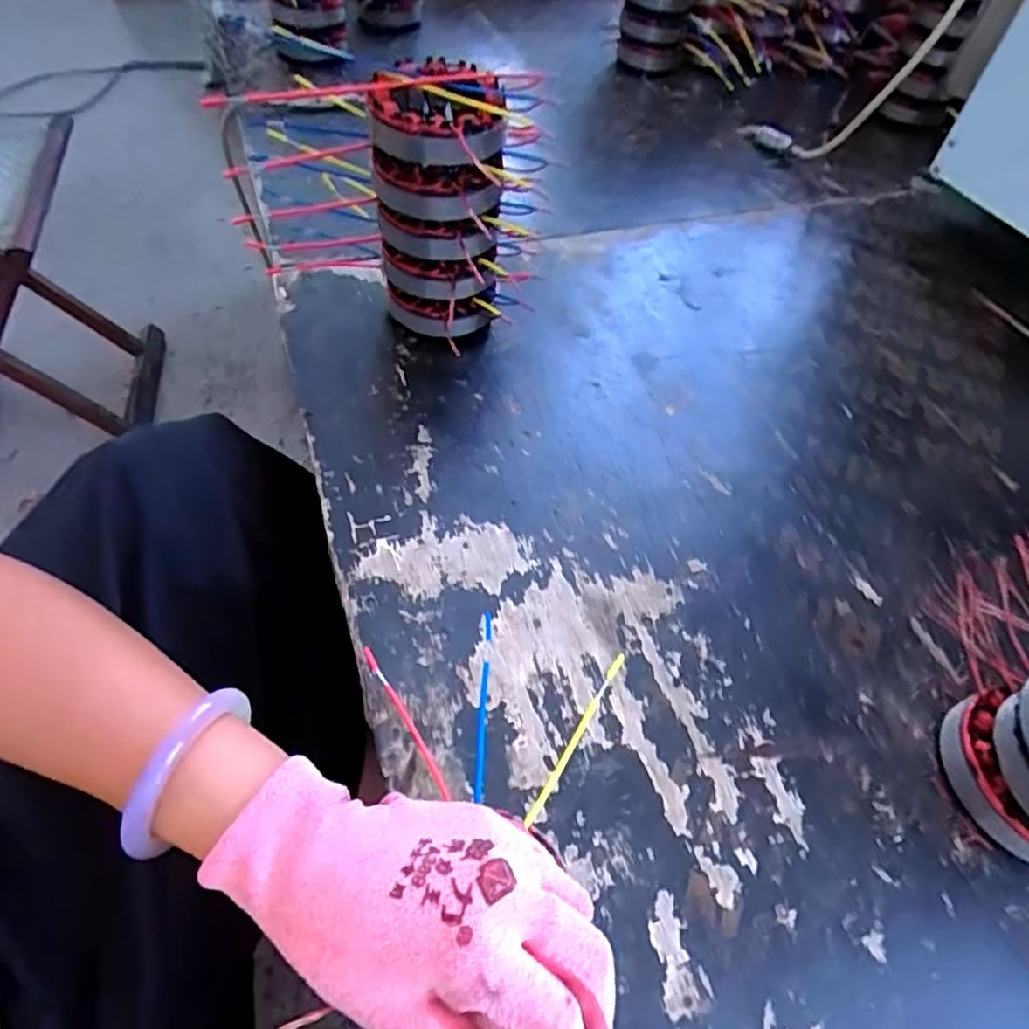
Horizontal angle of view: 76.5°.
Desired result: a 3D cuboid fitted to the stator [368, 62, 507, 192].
[{"bbox_3d":[-0.051,-0.244,0.415,0.089,0.049,0.087,-2,54,-6],"label":"stator"}]

